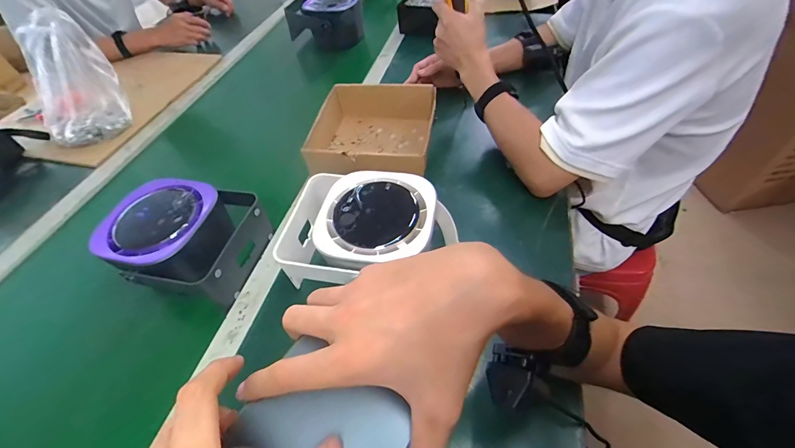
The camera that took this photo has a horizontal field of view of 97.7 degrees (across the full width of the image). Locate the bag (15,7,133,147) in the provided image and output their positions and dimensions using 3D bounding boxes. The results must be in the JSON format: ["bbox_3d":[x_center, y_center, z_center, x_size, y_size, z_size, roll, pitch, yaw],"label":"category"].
[{"bbox_3d":[-0.664,-0.281,0.707,0.131,0.199,0.176,33,61,28],"label":"bag"}]

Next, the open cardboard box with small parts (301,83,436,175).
[{"bbox_3d":[-0.040,-0.160,0.621,0.197,0.072,0.222,4,52,9],"label":"open cardboard box with small parts"}]

